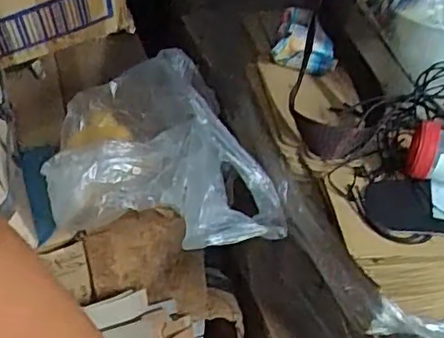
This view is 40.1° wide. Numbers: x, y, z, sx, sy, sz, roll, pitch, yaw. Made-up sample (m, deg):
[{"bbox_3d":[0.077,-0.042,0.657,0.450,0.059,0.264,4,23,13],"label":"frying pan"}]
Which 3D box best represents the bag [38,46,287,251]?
[{"bbox_3d":[-0.064,-0.012,0.493,0.145,0.085,0.211,-20,46,-29],"label":"bag"}]

